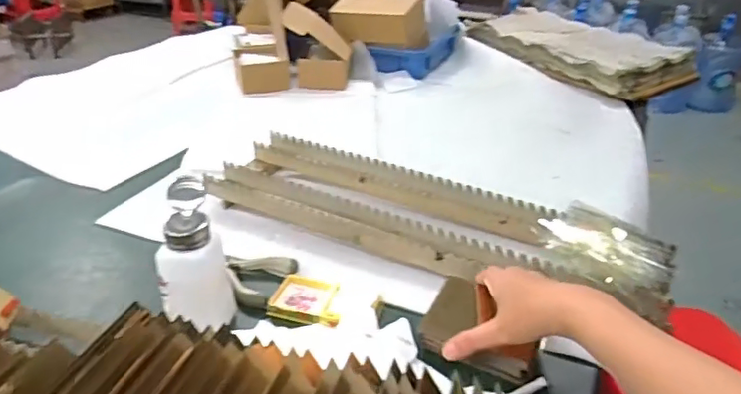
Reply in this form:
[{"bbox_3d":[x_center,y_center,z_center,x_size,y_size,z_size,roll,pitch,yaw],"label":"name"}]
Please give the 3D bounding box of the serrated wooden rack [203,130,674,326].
[{"bbox_3d":[0.066,0.017,0.699,0.545,0.046,0.167,16,34,24],"label":"serrated wooden rack"}]

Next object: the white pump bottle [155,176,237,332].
[{"bbox_3d":[-0.168,0.060,0.545,0.067,0.128,0.074,-8,31,-15],"label":"white pump bottle"}]

